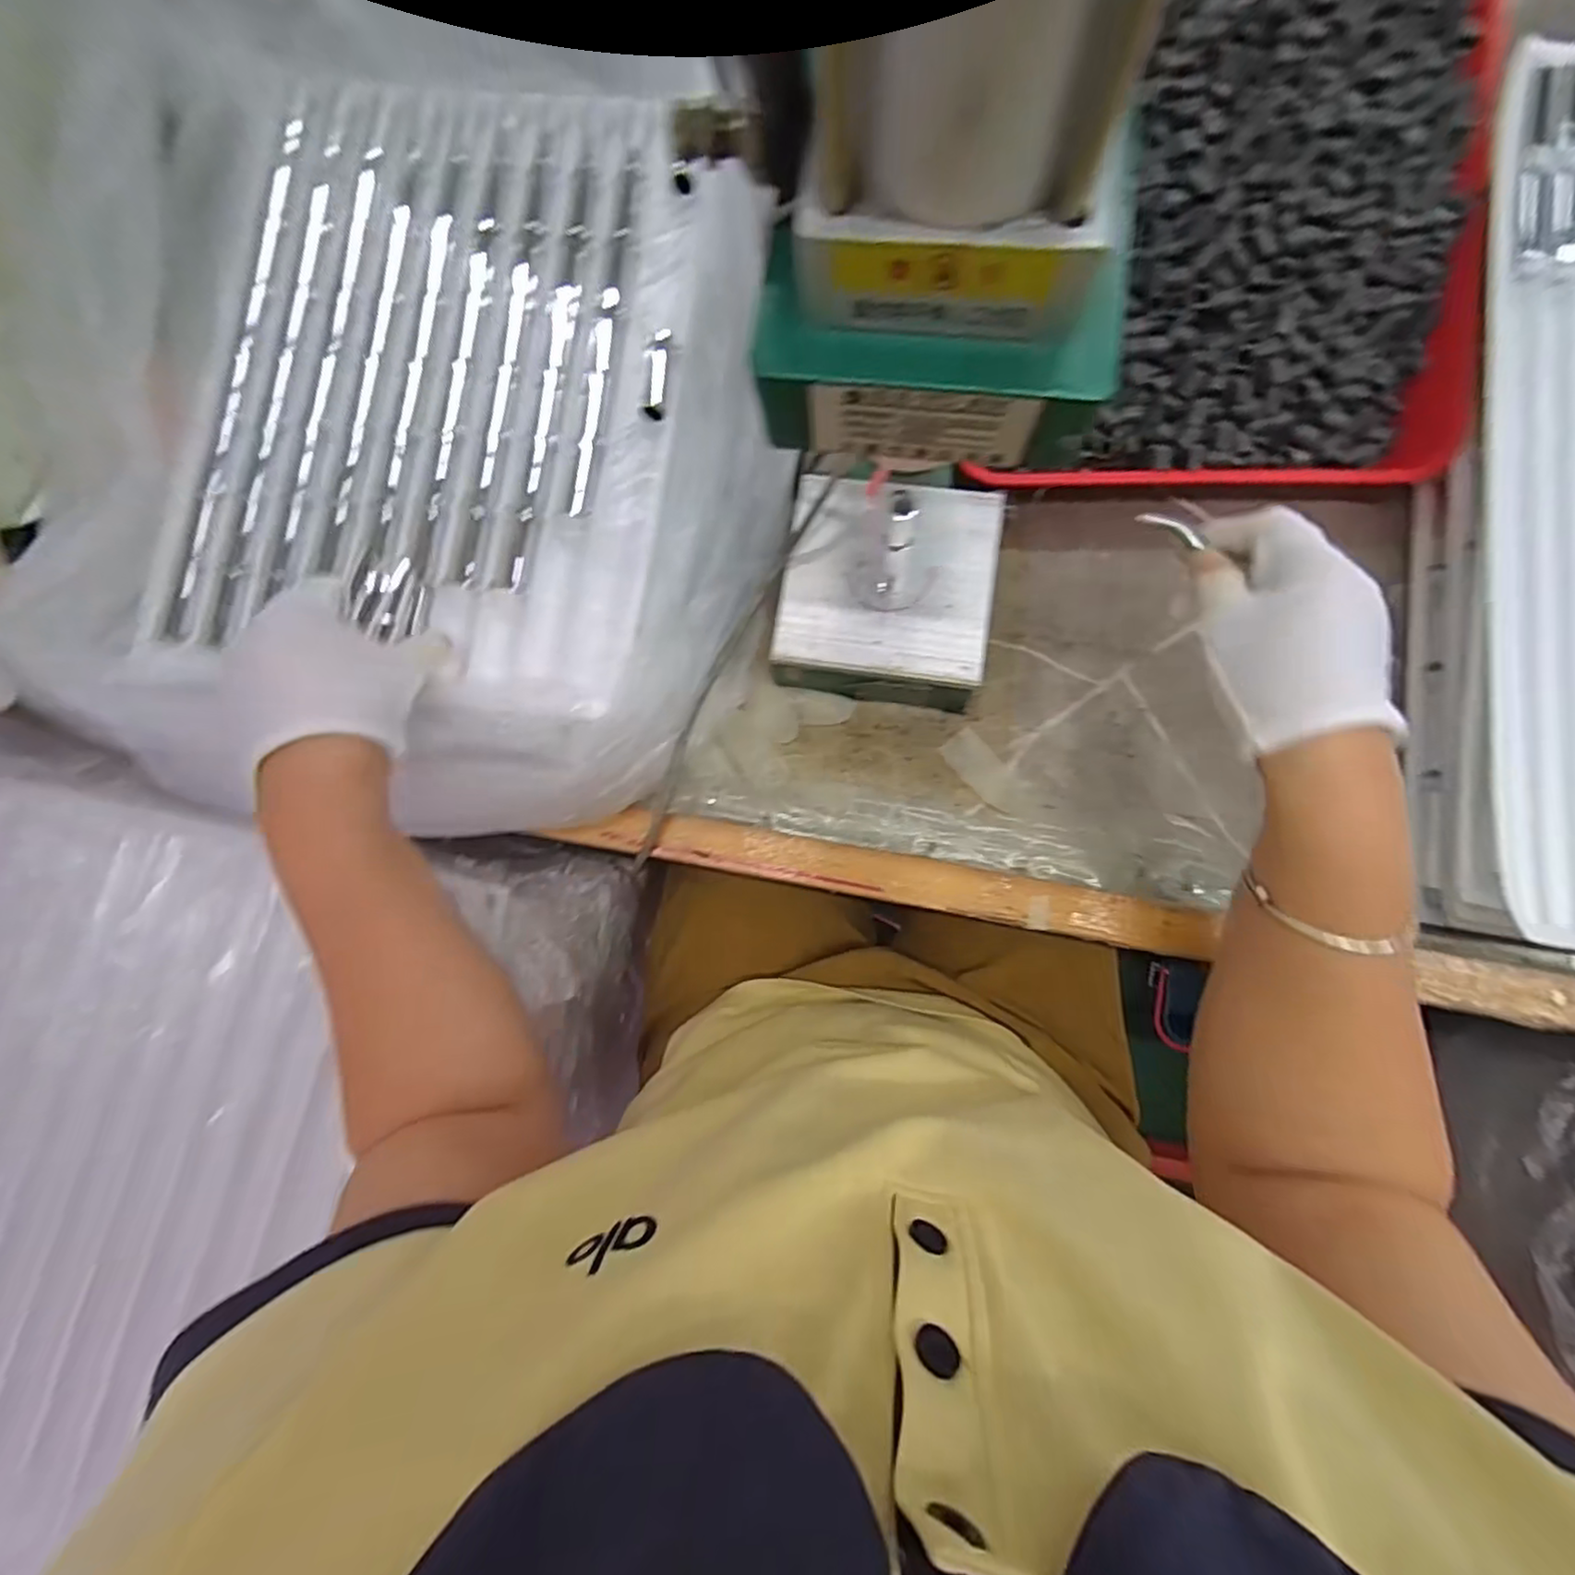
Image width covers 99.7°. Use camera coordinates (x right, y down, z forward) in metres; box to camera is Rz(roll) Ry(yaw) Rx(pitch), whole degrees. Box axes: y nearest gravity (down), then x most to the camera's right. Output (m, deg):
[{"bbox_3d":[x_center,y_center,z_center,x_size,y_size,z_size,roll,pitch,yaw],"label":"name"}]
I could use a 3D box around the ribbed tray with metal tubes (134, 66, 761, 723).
[{"bbox_3d":[-0.203,-0.254,0.404,0.320,0.035,0.397,9,83,6],"label":"ribbed tray with metal tubes"}]

